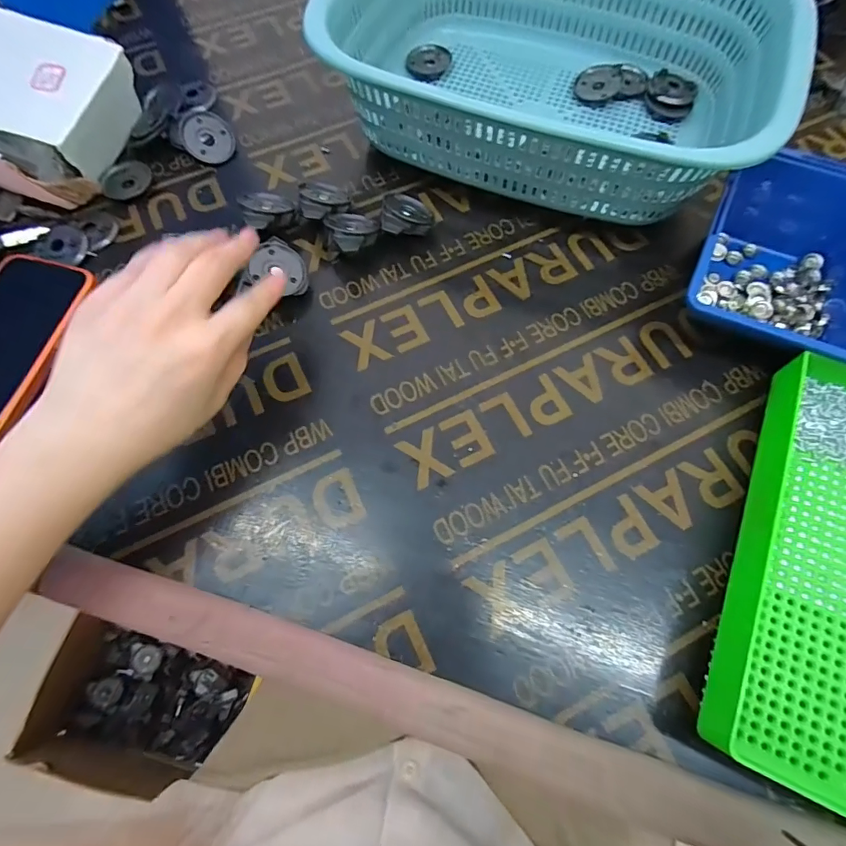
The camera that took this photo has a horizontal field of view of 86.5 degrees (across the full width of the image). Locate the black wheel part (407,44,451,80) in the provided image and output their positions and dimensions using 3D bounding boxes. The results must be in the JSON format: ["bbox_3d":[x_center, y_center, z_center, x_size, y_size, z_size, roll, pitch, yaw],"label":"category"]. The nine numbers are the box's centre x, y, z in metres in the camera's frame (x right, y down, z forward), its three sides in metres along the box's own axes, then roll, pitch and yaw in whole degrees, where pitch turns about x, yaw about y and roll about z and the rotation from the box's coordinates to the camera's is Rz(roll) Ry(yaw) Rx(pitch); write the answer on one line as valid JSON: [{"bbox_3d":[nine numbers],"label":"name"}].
[{"bbox_3d":[0.006,-0.341,0.426,0.040,0.013,0.040,3,69,2],"label":"black wheel part"}]

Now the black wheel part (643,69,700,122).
[{"bbox_3d":[0.221,-0.291,0.402,0.042,0.013,0.048,21,71,9],"label":"black wheel part"}]

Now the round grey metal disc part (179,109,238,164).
[{"bbox_3d":[-0.189,-0.250,0.395,0.046,0.007,0.044,1,88,-23],"label":"round grey metal disc part"}]

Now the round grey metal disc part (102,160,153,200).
[{"bbox_3d":[-0.250,-0.208,0.383,0.038,0.010,0.034,3,69,2],"label":"round grey metal disc part"}]

